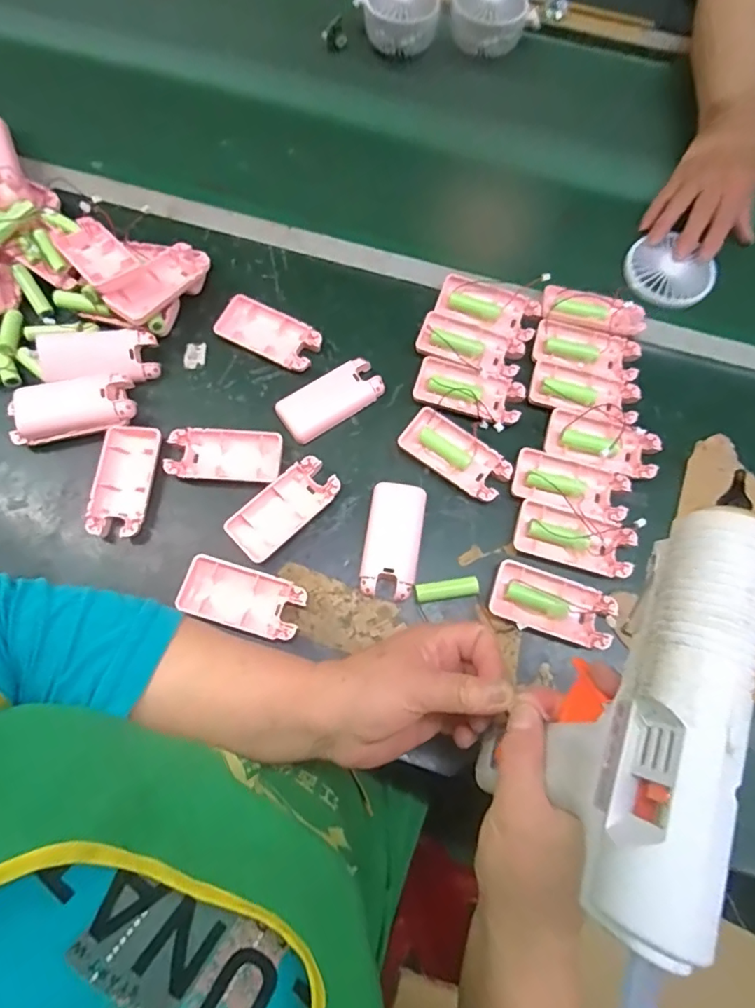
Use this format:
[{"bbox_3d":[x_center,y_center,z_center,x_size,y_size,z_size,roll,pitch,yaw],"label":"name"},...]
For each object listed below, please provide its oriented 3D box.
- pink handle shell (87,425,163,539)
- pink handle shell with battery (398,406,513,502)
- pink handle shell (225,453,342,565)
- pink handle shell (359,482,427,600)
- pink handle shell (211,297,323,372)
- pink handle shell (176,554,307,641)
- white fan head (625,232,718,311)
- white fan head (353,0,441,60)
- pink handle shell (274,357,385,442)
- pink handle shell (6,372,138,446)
[{"bbox_3d":[-0.213,-0.018,0.436,0.046,0.018,0.095,3,72,0],"label":"pink handle shell"},{"bbox_3d":[0.068,-0.042,0.446,0.094,0.012,0.043,35,75,10],"label":"pink handle shell with battery"},{"bbox_3d":[-0.077,0.003,0.427,0.094,0.012,0.044,-43,78,-13],"label":"pink handle shell"},{"bbox_3d":[0.013,0.028,0.419,0.045,0.011,0.092,9,72,2],"label":"pink handle shell"},{"bbox_3d":[-0.100,-0.156,0.479,0.095,0.015,0.047,25,73,7],"label":"pink handle shell"},{"bbox_3d":[-0.106,0.074,0.406,0.094,0.011,0.047,16,72,4],"label":"pink handle shell"},{"bbox_3d":[0.296,-0.237,0.529,0.088,0.015,0.079,41,76,11],"label":"white fan head"},{"bbox_3d":[0.024,-0.578,0.616,0.080,0.053,0.080,-22,74,-8],"label":"white fan head"},{"bbox_3d":[-0.042,-0.094,0.460,0.093,0.012,0.044,-33,76,-11],"label":"pink handle shell"},{"bbox_3d":[-0.261,-0.081,0.442,0.104,0.028,0.045,-9,72,-4],"label":"pink handle shell"}]

